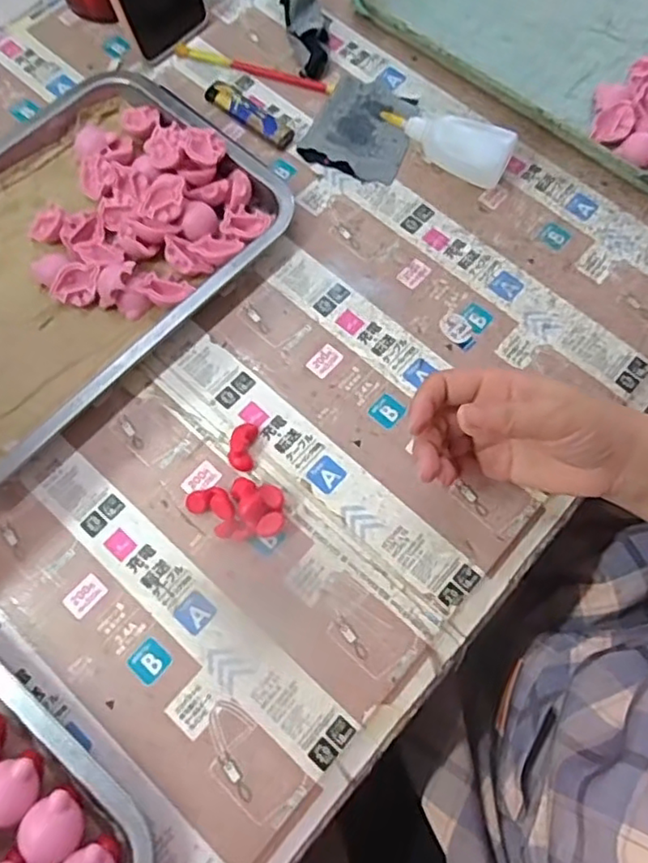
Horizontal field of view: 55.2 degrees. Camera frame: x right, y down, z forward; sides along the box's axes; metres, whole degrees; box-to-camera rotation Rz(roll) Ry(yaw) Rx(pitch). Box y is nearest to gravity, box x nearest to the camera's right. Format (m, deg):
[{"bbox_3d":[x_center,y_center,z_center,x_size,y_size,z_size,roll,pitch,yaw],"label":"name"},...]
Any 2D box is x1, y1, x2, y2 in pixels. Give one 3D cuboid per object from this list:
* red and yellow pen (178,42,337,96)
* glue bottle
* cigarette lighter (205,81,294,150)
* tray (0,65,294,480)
[{"bbox_3d":[-0.057,-0.301,0.512,0.137,0.004,0.012,19,71,6],"label":"red and yellow pen"},{"bbox_3d":[0.094,-0.224,0.475,0.099,0.026,0.039,28,72,9],"label":"glue bottle"},{"bbox_3d":[-0.059,-0.253,0.492,0.081,0.013,0.019,38,74,12],"label":"cigarette lighter"},{"bbox_3d":[-0.200,-0.129,0.439,0.230,0.028,0.307,42,74,13],"label":"tray"}]

